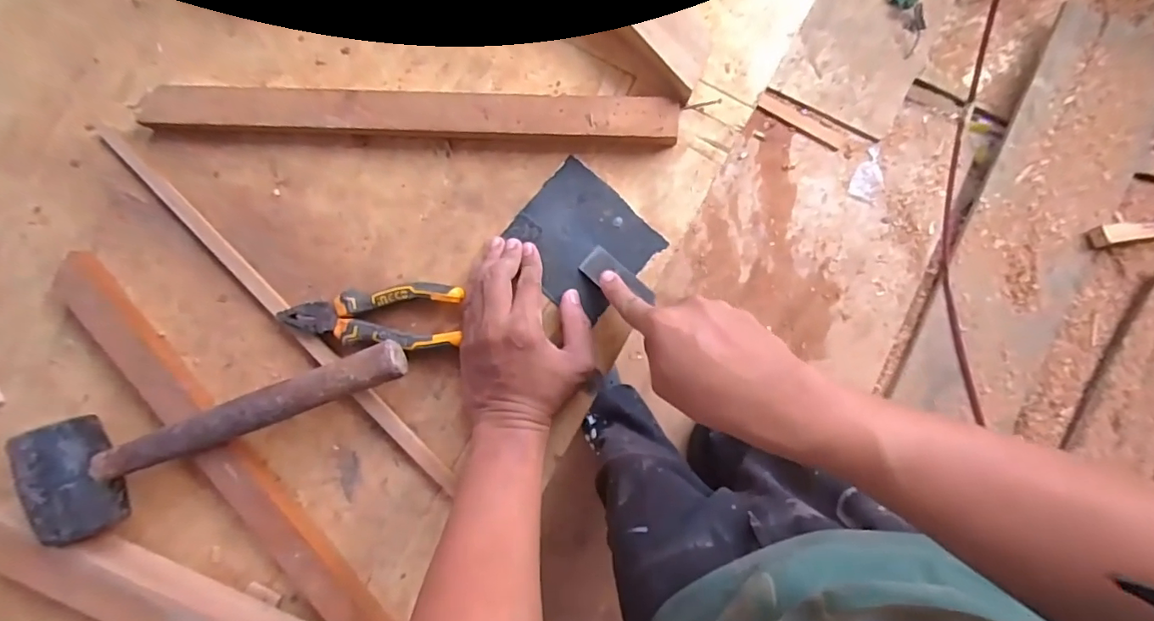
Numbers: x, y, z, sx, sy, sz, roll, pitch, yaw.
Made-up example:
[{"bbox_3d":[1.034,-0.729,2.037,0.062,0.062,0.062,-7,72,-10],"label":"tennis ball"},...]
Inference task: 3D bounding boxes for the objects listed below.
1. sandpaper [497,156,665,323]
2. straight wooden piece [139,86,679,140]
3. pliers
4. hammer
[{"bbox_3d":[0.003,-0.059,0.446,0.108,0.004,0.096,43,94,2],"label":"sandpaper"},{"bbox_3d":[-0.151,-0.167,0.444,0.463,0.029,0.038,4,93,2],"label":"straight wooden piece"},{"bbox_3d":[-0.174,0.009,0.451,0.149,0.022,0.054,-6,93,3],"label":"pliers"},{"bbox_3d":[-0.294,0.101,0.438,0.326,0.067,0.098,-18,89,3],"label":"hammer"}]

